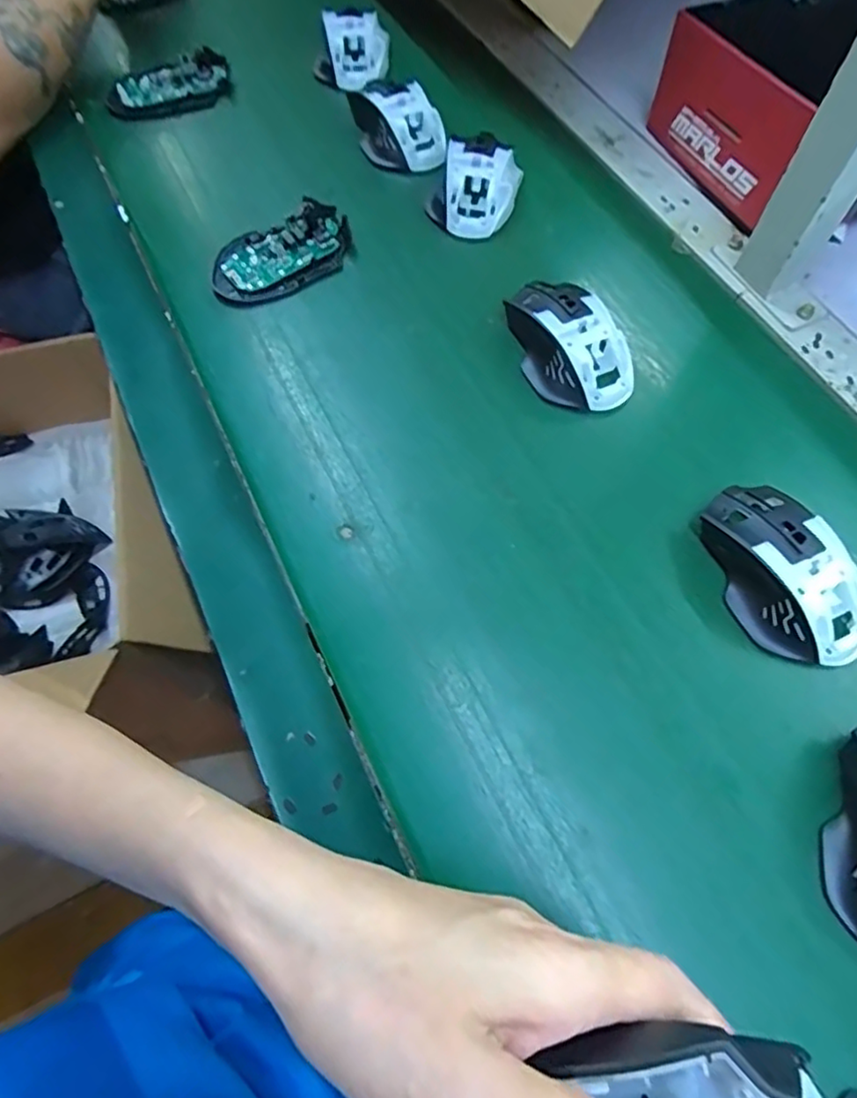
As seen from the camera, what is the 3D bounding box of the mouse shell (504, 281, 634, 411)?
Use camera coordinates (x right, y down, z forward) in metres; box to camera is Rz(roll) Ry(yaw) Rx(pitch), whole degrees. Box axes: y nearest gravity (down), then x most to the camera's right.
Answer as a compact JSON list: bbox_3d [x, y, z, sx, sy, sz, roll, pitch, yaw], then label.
[{"bbox_3d":[0.100,-0.148,0.426,0.066,0.033,0.106,-17,66,-8],"label":"mouse shell"}]

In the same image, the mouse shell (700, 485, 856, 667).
[{"bbox_3d":[0.208,0.011,0.350,0.062,0.033,0.112,-20,66,-9],"label":"mouse shell"}]

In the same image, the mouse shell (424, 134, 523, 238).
[{"bbox_3d":[0.041,-0.299,0.493,0.066,0.037,0.087,15,66,7],"label":"mouse shell"}]

